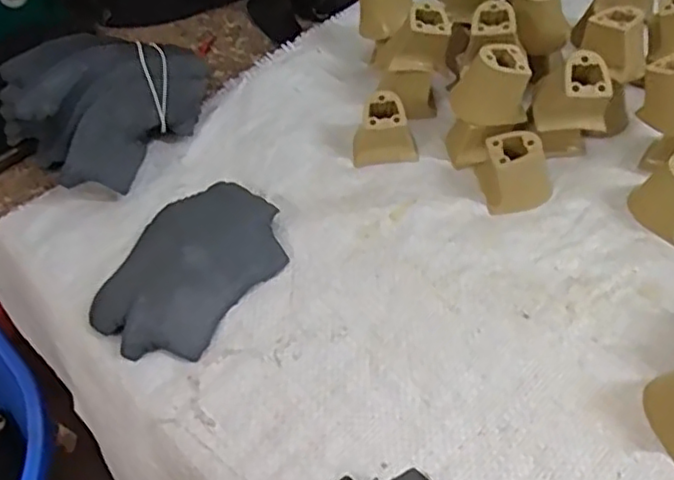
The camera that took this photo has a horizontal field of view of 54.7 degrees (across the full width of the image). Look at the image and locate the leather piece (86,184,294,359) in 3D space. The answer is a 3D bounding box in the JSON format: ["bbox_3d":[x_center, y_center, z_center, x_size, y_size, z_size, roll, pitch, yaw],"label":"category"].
[{"bbox_3d":[-0.088,0.014,0.393,0.083,0.020,0.124,26,58,25],"label":"leather piece"}]

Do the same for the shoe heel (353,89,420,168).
[{"bbox_3d":[0.033,-0.076,0.442,0.042,0.037,0.030,1,51,7],"label":"shoe heel"}]

